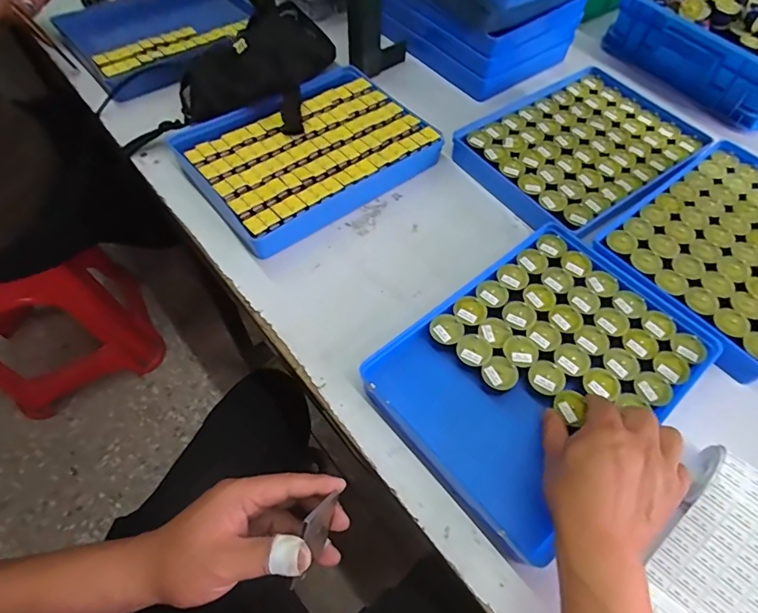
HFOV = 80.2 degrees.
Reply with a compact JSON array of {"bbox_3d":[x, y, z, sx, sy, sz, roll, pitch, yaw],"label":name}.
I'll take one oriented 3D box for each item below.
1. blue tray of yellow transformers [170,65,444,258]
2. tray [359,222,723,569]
[{"bbox_3d":[-0.096,-0.221,0.625,0.316,0.043,0.230,-33,65,-20],"label":"blue tray of yellow transformers"},{"bbox_3d":[0.169,0.061,0.472,0.318,0.039,0.228,-37,66,-22],"label":"tray"}]

